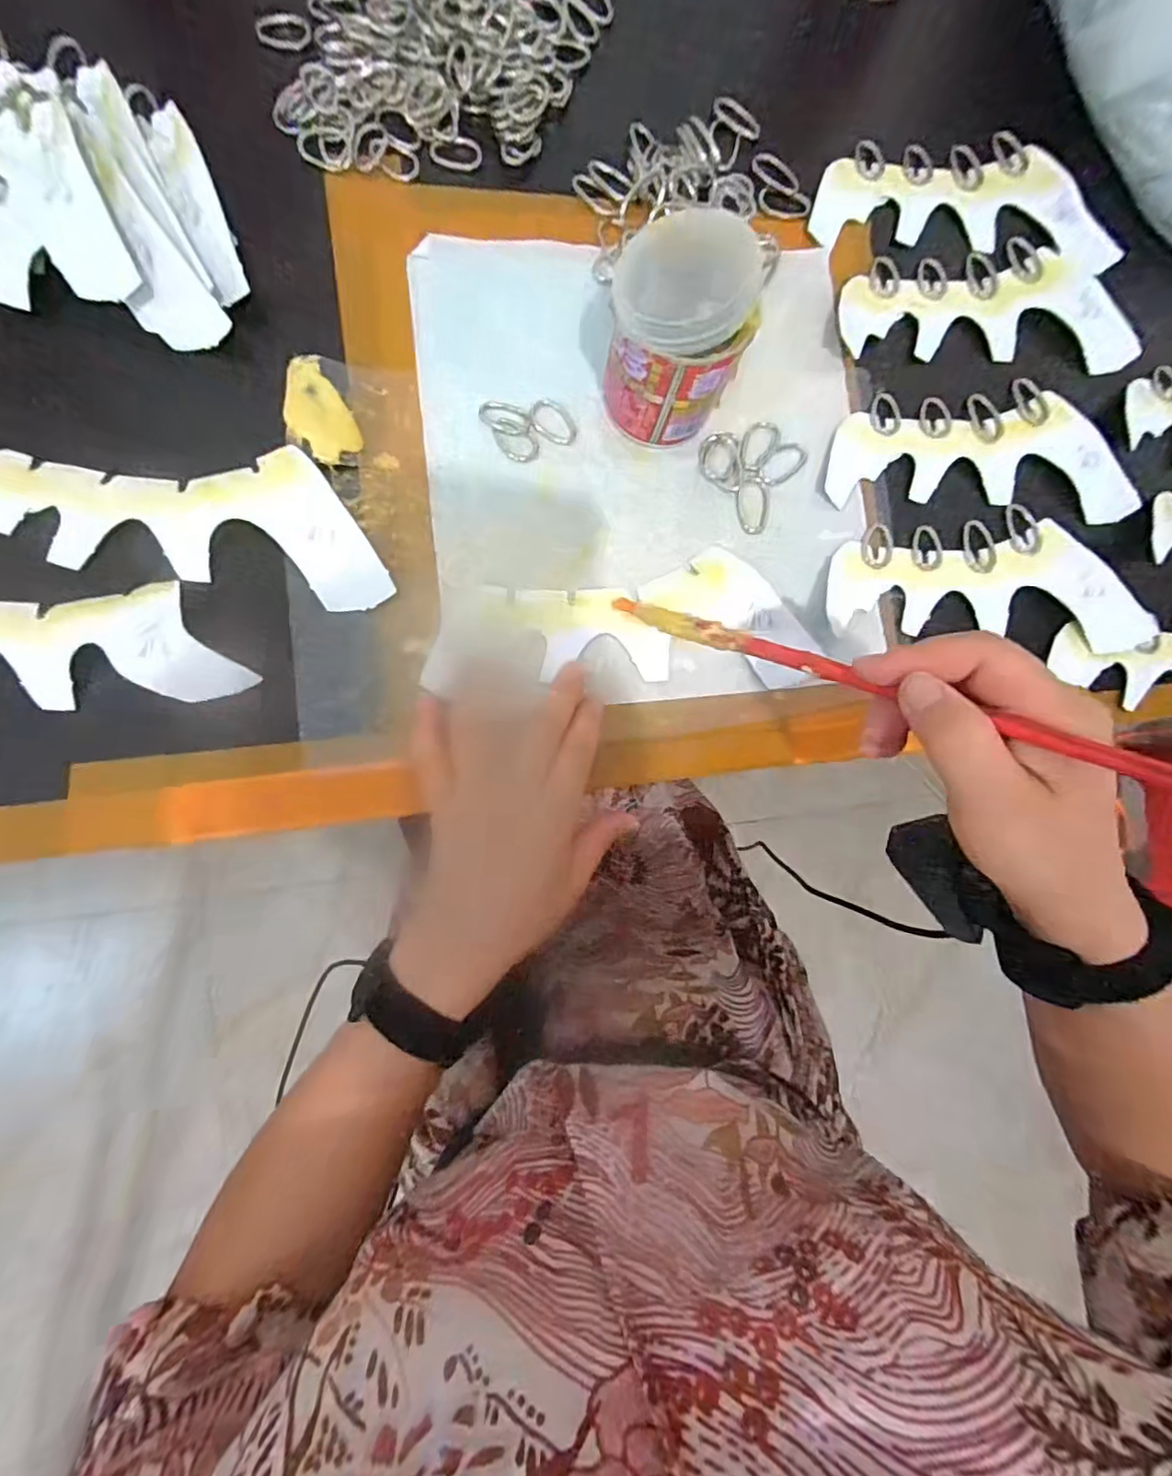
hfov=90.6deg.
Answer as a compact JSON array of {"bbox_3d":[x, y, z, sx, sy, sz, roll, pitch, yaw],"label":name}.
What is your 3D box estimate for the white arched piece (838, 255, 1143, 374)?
[{"bbox_3d":[0.261,-0.275,0.374,0.212,0.008,0.070,-5,86,-9],"label":"white arched piece"}]

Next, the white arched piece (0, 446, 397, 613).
[{"bbox_3d":[-0.212,-0.110,0.291,0.215,0.009,0.075,2,85,-9],"label":"white arched piece"}]

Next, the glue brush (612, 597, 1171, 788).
[{"bbox_3d":[0.104,-0.026,0.236,0.014,0.261,0.010,-51,136,-9],"label":"glue brush"}]

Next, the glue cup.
[{"bbox_3d":[0.044,-0.199,0.293,0.069,0.094,0.058,22,82,-6],"label":"glue cup"}]

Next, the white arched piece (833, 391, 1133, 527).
[{"bbox_3d":[0.250,-0.180,0.365,0.212,0.007,0.079,-3,86,-9],"label":"white arched piece"}]

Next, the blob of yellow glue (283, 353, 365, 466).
[{"bbox_3d":[-0.142,-0.171,0.305,0.033,0.011,0.053,-27,90,-10],"label":"blob of yellow glue"}]

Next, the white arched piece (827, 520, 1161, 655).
[{"bbox_3d":[0.248,-0.098,0.354,0.212,0.015,0.072,3,85,-9],"label":"white arched piece"}]

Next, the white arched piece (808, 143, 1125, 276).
[{"bbox_3d":[0.246,-0.350,0.377,0.211,0.005,0.078,-3,86,-9],"label":"white arched piece"}]

